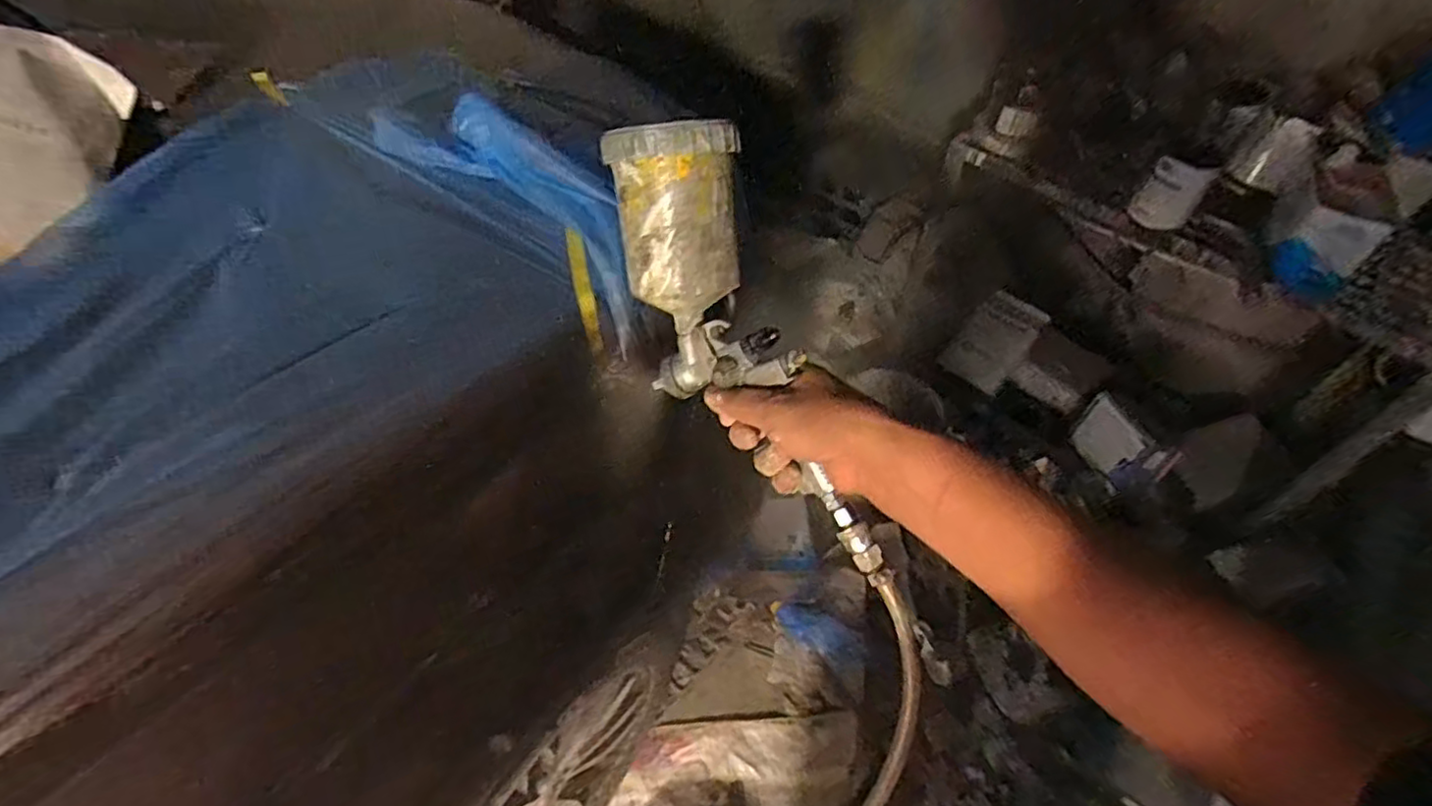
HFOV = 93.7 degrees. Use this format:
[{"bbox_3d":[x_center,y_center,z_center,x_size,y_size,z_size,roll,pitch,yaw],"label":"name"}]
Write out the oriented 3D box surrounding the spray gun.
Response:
[{"bbox_3d":[0.018,-0.029,0.522,0.090,0.114,0.373,-28,99,-20],"label":"spray gun"}]

